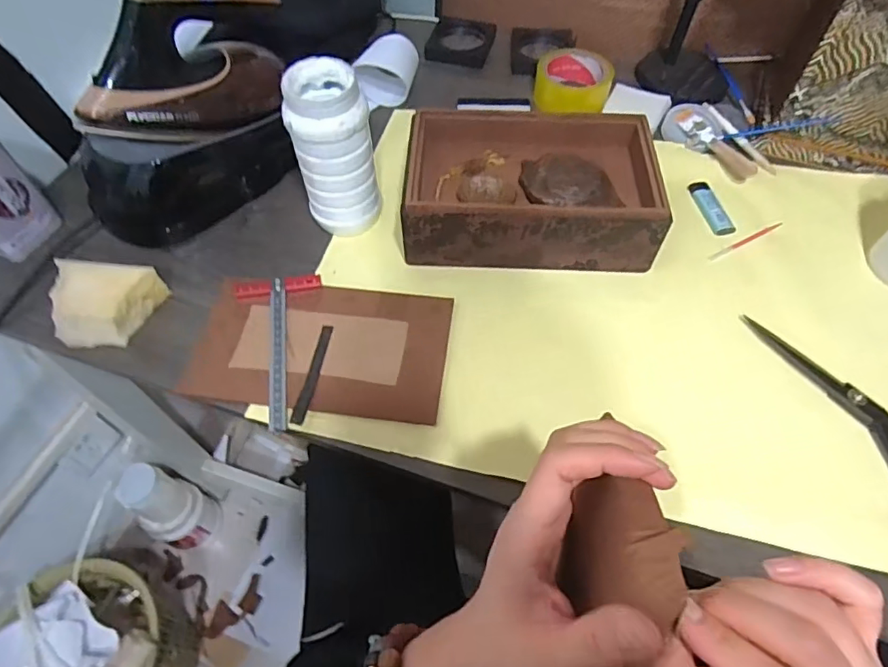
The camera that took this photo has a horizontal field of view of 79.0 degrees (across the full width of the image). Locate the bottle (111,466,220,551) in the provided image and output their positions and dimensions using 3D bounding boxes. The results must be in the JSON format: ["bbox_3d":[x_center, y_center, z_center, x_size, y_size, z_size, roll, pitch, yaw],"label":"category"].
[{"bbox_3d":[-0.508,0.335,1.020,0.082,0.271,0.106,16,59,10],"label":"bottle"}]

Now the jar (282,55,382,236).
[{"bbox_3d":[-0.111,-0.184,0.550,0.074,0.168,0.073,0,57,0],"label":"jar"}]

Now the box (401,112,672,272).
[{"bbox_3d":[0.092,-0.160,0.588,0.257,0.074,0.165,2,57,1],"label":"box"}]

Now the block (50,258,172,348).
[{"bbox_3d":[-0.334,-0.029,0.527,0.093,0.051,0.076,3,57,2],"label":"block"}]

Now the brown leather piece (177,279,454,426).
[{"bbox_3d":[-0.114,0.010,0.524,0.232,0.009,0.138,7,57,0],"label":"brown leather piece"}]

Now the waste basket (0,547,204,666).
[{"bbox_3d":[-0.543,0.504,0.870,0.261,0.358,0.267,0,57,0],"label":"waste basket"}]

